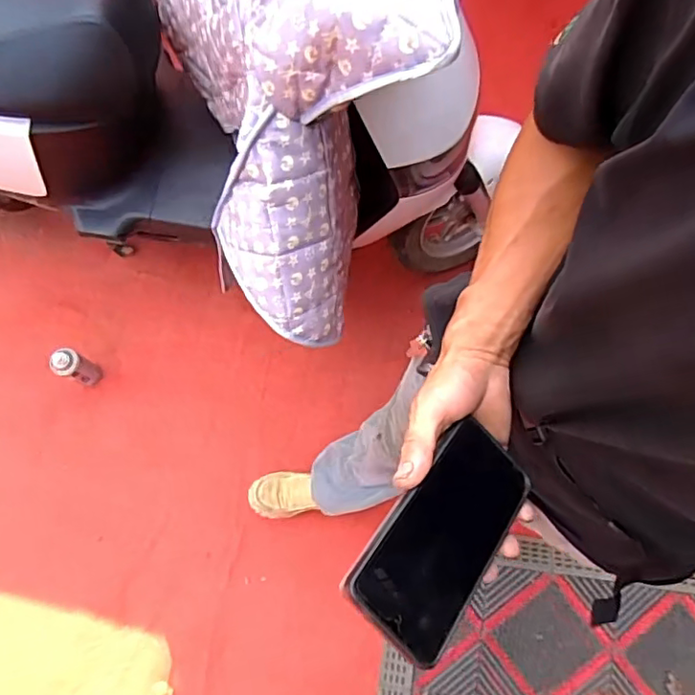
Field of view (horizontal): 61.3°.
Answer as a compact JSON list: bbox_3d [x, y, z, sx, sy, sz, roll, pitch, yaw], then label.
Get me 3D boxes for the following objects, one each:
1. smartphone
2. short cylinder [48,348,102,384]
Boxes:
[{"bbox_3d":[0.070,0.129,0.412,0.079,0.010,0.168,47,55,-4],"label":"smartphone"},{"bbox_3d":[-0.664,0.051,1.430,0.059,0.152,0.065,30,75,5],"label":"short cylinder"}]

